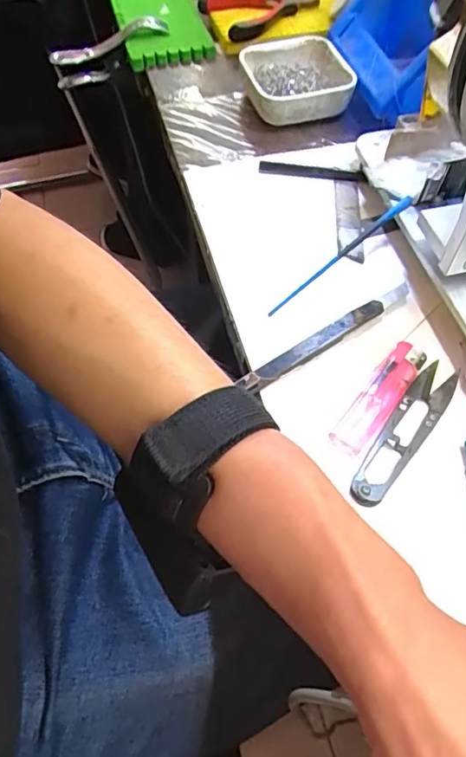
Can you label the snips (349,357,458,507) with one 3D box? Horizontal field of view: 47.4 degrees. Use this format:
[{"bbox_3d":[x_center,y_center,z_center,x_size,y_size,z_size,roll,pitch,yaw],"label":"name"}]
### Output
[{"bbox_3d":[0.095,0.029,0.292,0.022,0.007,0.099,32,62,20],"label":"snips"}]

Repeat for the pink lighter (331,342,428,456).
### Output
[{"bbox_3d":[0.083,0.009,0.297,0.019,0.010,0.077,33,63,20],"label":"pink lighter"}]

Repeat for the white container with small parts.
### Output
[{"bbox_3d":[0.055,-0.254,0.452,0.083,0.033,0.099,-11,57,-6],"label":"white container with small parts"}]

